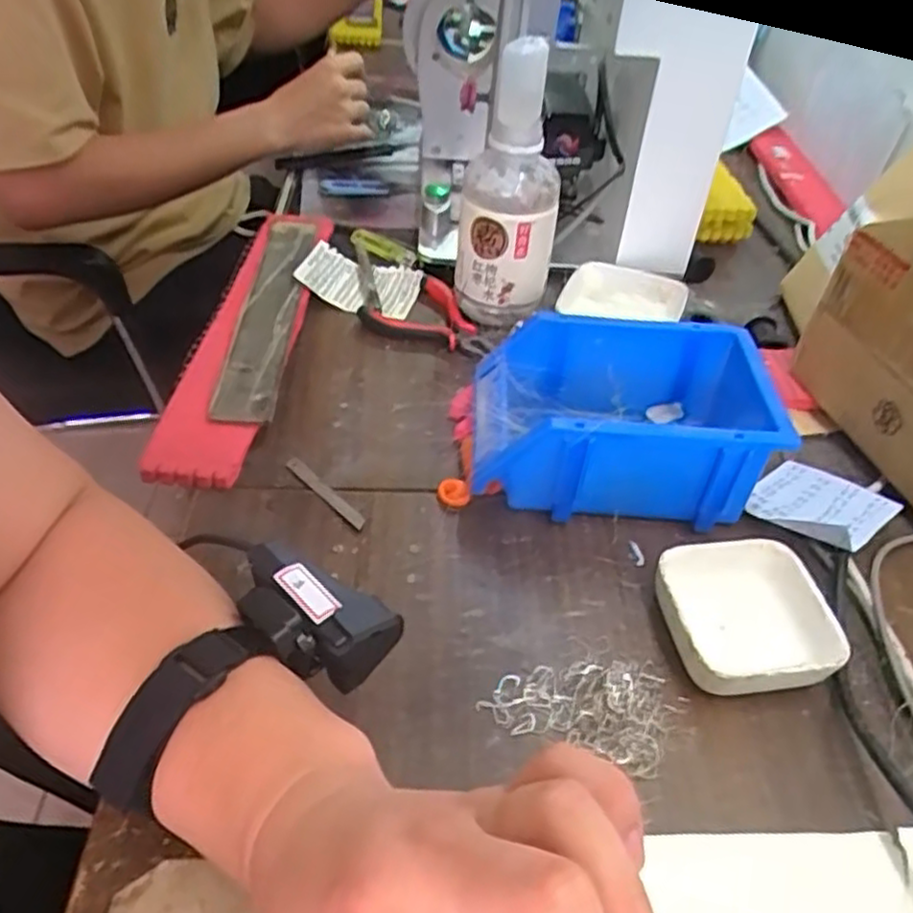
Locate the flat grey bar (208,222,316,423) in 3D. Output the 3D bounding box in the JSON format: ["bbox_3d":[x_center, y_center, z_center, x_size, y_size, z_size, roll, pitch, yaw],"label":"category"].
[{"bbox_3d":[-0.151,-0.121,0.598,0.043,0.011,0.273,2,45,-2],"label":"flat grey bar"}]

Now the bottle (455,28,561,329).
[{"bbox_3d":[0.041,-0.200,0.568,0.075,0.198,0.065,7,43,3],"label":"bottle"}]

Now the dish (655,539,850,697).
[{"bbox_3d":[0.155,0.089,0.404,0.083,0.031,0.087,-7,44,-12],"label":"dish"}]

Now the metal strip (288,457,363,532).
[{"bbox_3d":[-0.084,0.022,0.468,0.008,0.004,0.077,-31,54,-32],"label":"metal strip"}]

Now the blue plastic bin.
[{"bbox_3d":[0.099,-0.025,0.482,0.173,0.087,0.129,3,43,-2],"label":"blue plastic bin"}]

